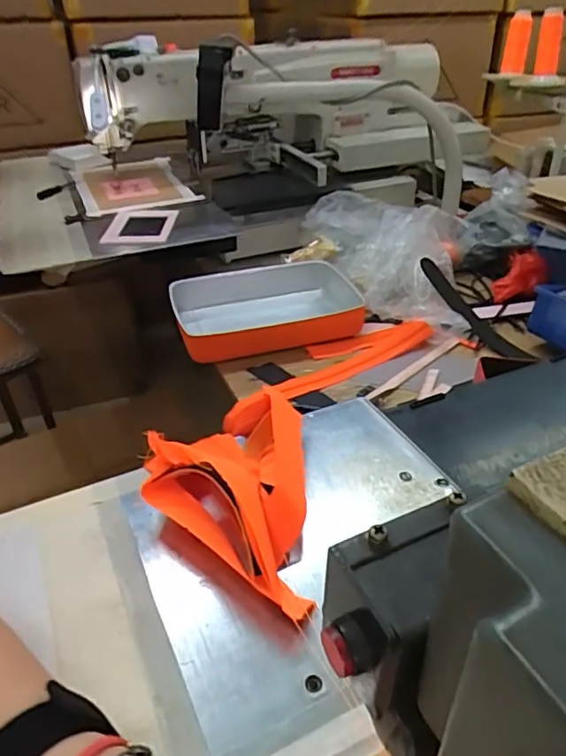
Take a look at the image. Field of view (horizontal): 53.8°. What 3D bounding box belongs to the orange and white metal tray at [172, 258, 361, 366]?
[{"bbox_3d":[-0.023,-0.097,0.834,0.272,0.058,0.184,-12,37,-15],"label":"orange and white metal tray"}]

